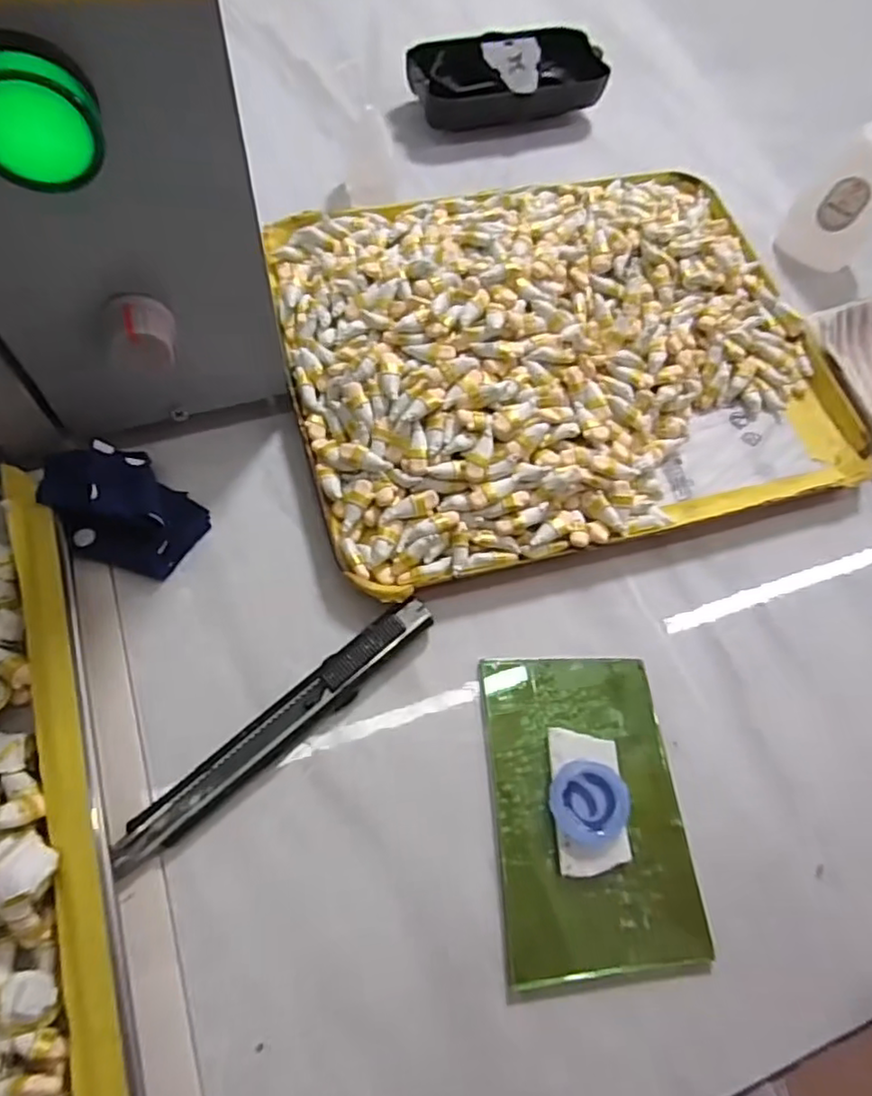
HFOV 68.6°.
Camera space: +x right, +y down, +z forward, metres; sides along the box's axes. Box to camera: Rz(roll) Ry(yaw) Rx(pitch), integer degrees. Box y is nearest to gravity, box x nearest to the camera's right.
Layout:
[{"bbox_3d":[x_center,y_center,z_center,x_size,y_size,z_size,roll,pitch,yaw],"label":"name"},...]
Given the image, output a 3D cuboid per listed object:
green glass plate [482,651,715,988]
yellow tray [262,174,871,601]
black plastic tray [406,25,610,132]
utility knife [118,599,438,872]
[{"bbox_3d":[0.054,0.090,0.225,0.065,0.010,0.104,-2,67,-6],"label":"green glass plate"},{"bbox_3d":[0.057,-0.096,0.289,0.244,0.033,0.197,-13,69,-11],"label":"yellow tray"},{"bbox_3d":[0.039,-0.270,0.369,0.111,0.031,0.046,-14,69,-11],"label":"black plastic tray"},{"bbox_3d":[-0.054,0.063,0.227,0.129,0.010,0.015,-39,76,-19],"label":"utility knife"}]

